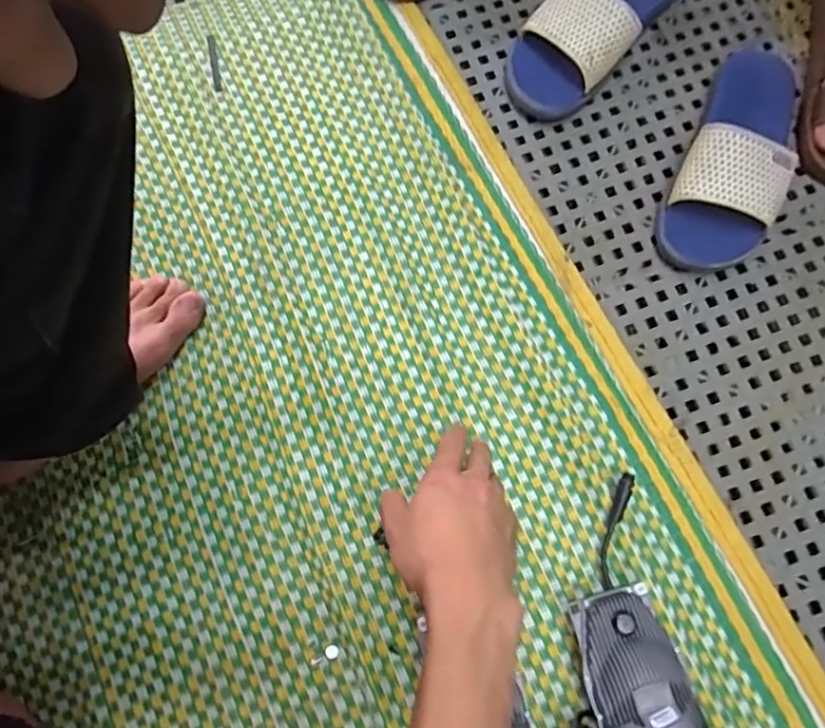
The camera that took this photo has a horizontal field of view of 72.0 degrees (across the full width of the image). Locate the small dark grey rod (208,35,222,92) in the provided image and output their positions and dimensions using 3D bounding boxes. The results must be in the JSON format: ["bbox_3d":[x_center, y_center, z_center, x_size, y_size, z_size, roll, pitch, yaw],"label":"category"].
[{"bbox_3d":[-0.222,-0.337,0.635,0.008,0.004,0.076,-11,77,-3],"label":"small dark grey rod"}]

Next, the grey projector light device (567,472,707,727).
[{"bbox_3d":[0.175,0.220,0.458,0.087,0.075,0.252,5,76,1],"label":"grey projector light device"}]

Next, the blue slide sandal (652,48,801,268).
[{"bbox_3d":[0.345,-0.231,0.579,0.102,0.068,0.290,26,77,6],"label":"blue slide sandal"}]

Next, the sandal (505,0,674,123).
[{"bbox_3d":[0.210,-0.384,0.613,0.106,0.067,0.274,44,80,9],"label":"sandal"}]

